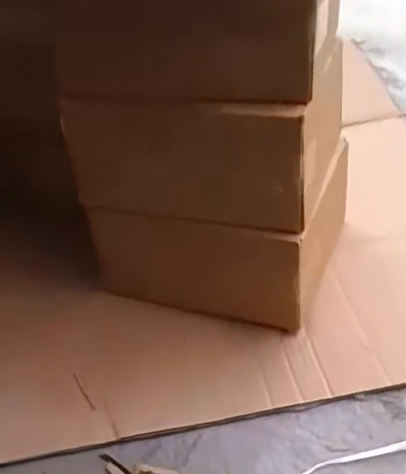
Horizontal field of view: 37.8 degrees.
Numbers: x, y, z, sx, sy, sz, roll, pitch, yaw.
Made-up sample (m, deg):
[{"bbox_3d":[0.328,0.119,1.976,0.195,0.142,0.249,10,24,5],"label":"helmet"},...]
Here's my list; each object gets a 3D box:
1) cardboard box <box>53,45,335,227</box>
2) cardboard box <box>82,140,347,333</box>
[{"bbox_3d":[0.017,-0.132,0.706,0.262,0.145,0.223,5,39,18],"label":"cardboard box"},{"bbox_3d":[0.026,-0.011,0.768,0.263,0.140,0.215,10,39,23],"label":"cardboard box"}]

